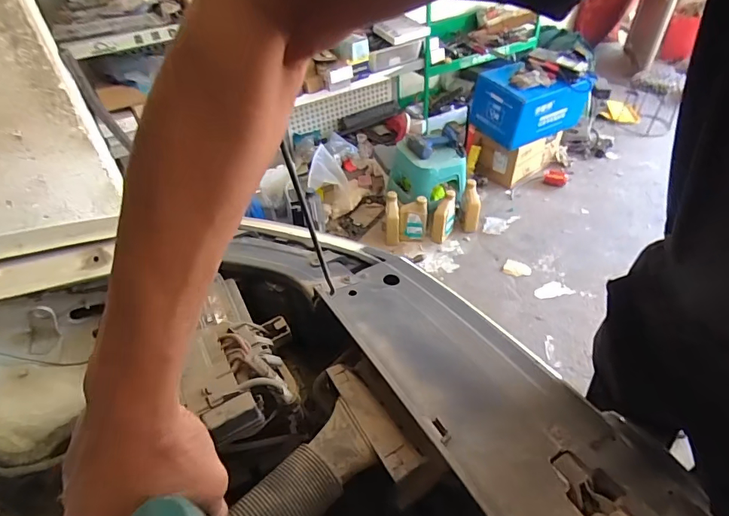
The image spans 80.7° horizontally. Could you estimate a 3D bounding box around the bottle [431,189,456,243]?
[{"bbox_3d":[0.359,-0.186,1.930,0.085,0.242,0.092,20,21,23],"label":"bottle"}]

